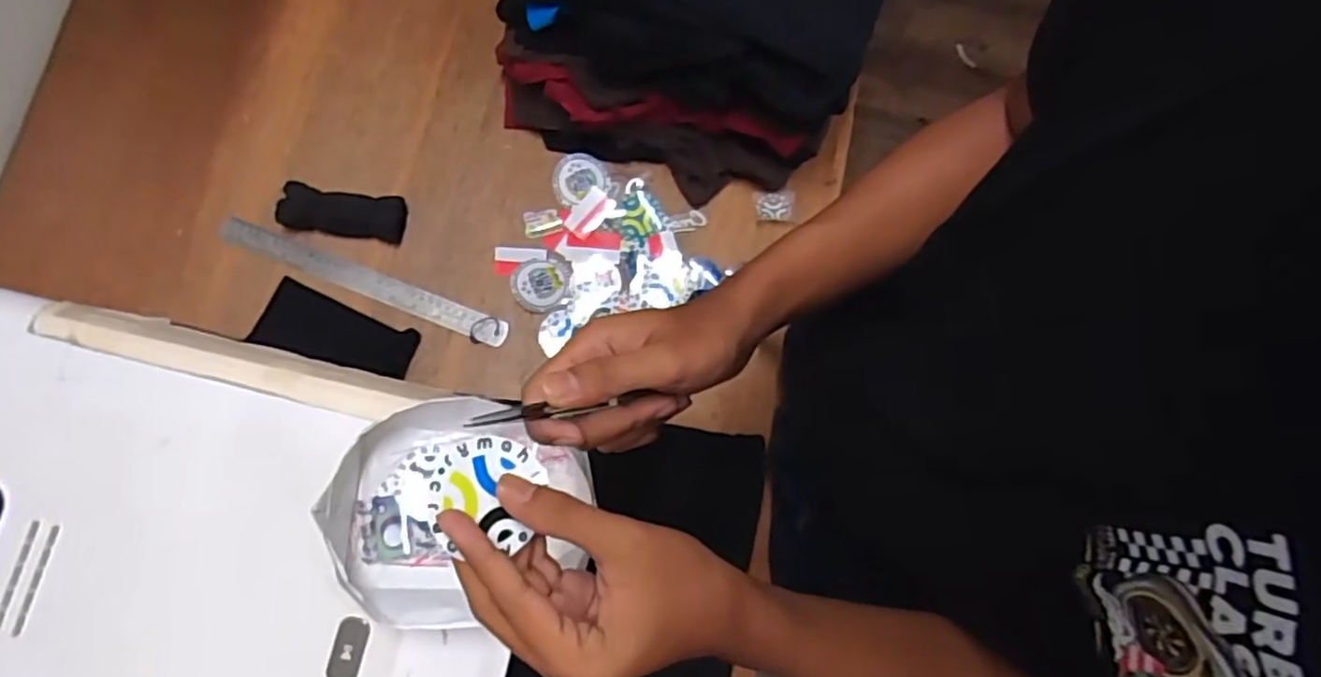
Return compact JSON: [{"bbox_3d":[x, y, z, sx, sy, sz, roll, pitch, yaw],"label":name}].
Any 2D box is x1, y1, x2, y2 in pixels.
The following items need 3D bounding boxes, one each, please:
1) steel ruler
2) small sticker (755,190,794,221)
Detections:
[{"bbox_3d":[-0.317,-0.061,0.751,0.319,0.005,0.028,21,85,0],"label":"steel ruler"},{"bbox_3d":[0.129,-0.150,0.791,0.045,0.007,0.035,-4,79,-4],"label":"small sticker"}]

